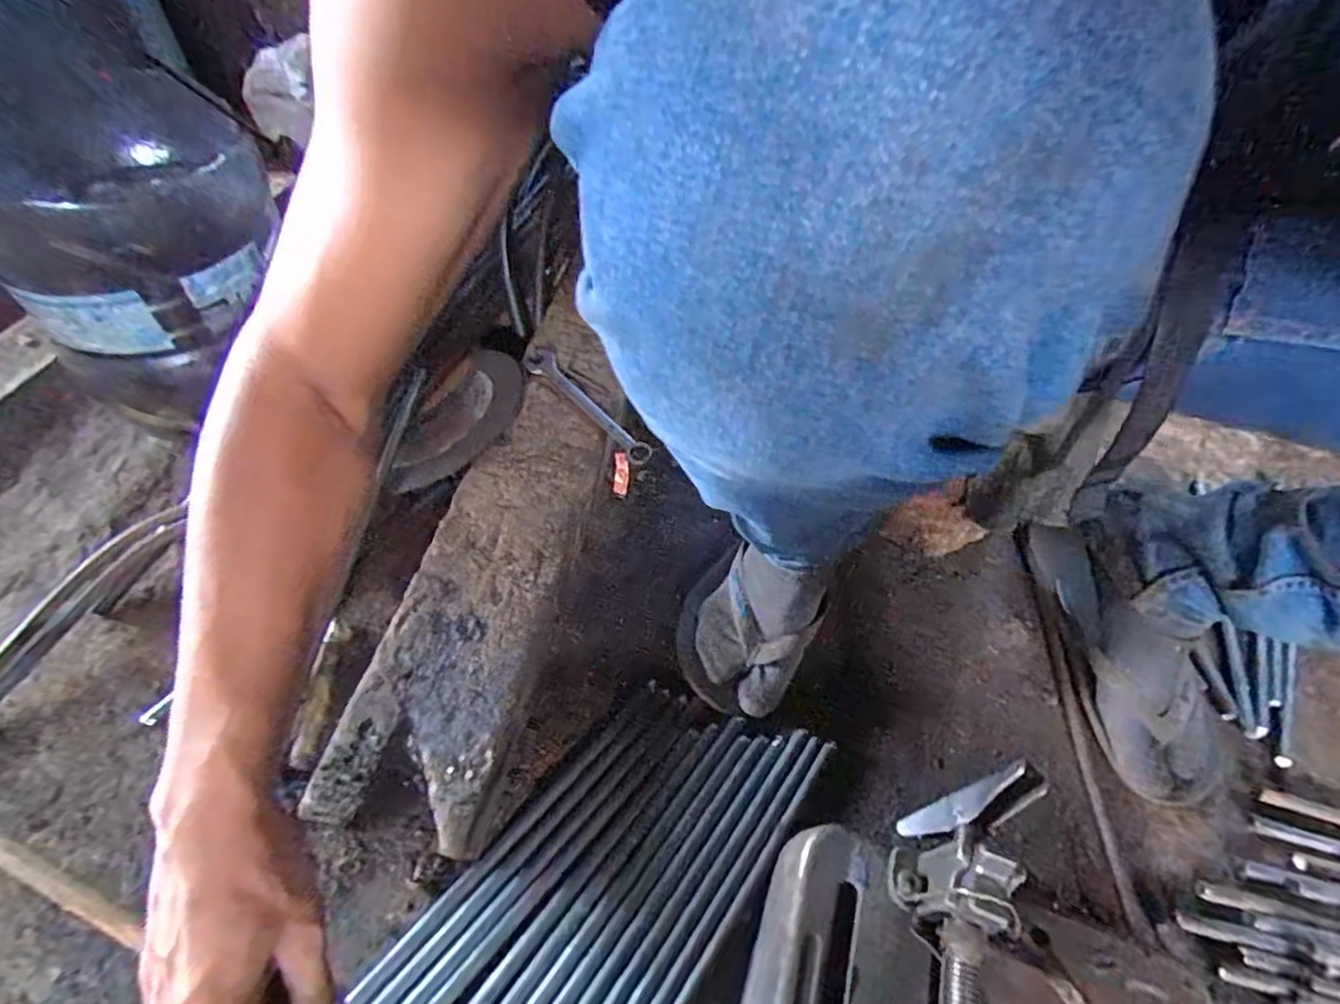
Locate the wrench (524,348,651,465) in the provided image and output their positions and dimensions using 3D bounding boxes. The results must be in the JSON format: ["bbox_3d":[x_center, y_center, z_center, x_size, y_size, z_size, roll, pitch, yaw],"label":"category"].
[{"bbox_3d":[-0.090,-0.103,0.648,0.035,0.011,0.186,-32,61,-24],"label":"wrench"}]

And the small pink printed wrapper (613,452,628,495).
[{"bbox_3d":[-0.053,-0.033,0.674,0.015,0.010,0.055,1,53,-3],"label":"small pink printed wrapper"}]

